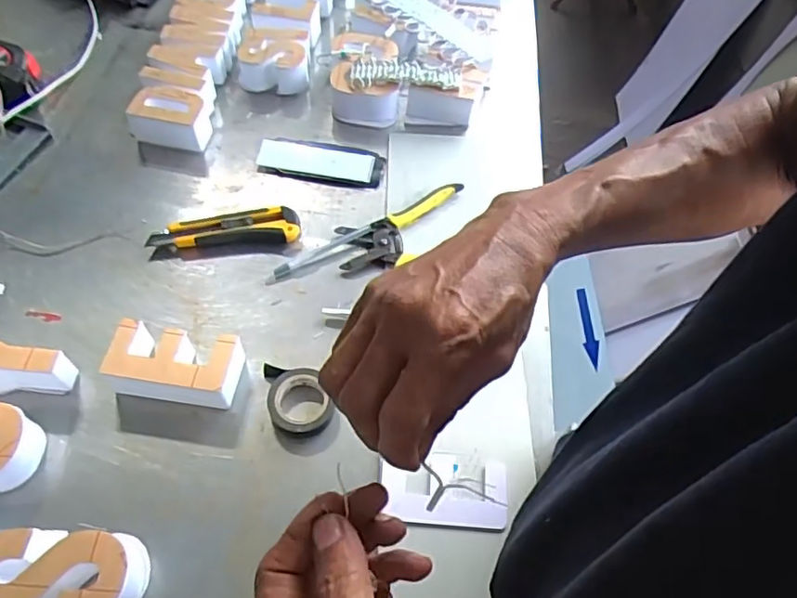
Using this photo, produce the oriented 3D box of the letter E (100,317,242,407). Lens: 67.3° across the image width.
[{"bbox_3d":[-0.200,0.061,0.549,0.116,0.044,0.055,8,58,1],"label":"letter E"}]

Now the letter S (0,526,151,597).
[{"bbox_3d":[-0.255,0.209,0.454,0.115,0.045,0.067,4,58,-1],"label":"letter S"}]

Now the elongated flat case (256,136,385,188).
[{"bbox_3d":[-0.092,-0.164,0.714,0.147,0.016,0.057,7,58,0],"label":"elongated flat case"}]

